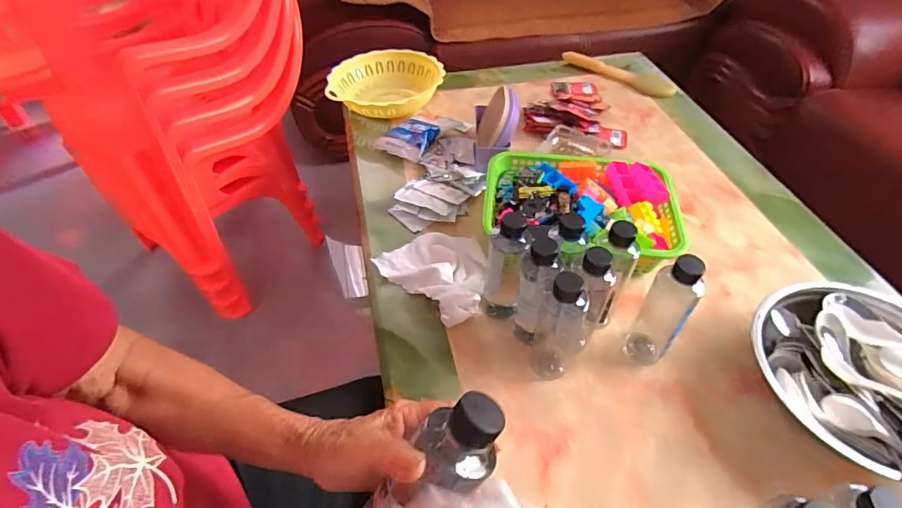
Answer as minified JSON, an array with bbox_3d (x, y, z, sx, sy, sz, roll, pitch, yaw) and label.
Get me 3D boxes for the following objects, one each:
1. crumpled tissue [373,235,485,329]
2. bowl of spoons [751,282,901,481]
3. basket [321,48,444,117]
[{"bbox_3d":[-0.010,0.019,0.736,0.147,0.038,0.194,-37,56,-28],"label":"crumpled tissue"},{"bbox_3d":[0.513,0.151,0.579,0.262,0.089,0.251,-1,47,1],"label":"bowl of spoons"},{"bbox_3d":[-0.141,-0.369,1.063,0.245,0.068,0.229,2,47,3],"label":"basket"}]

